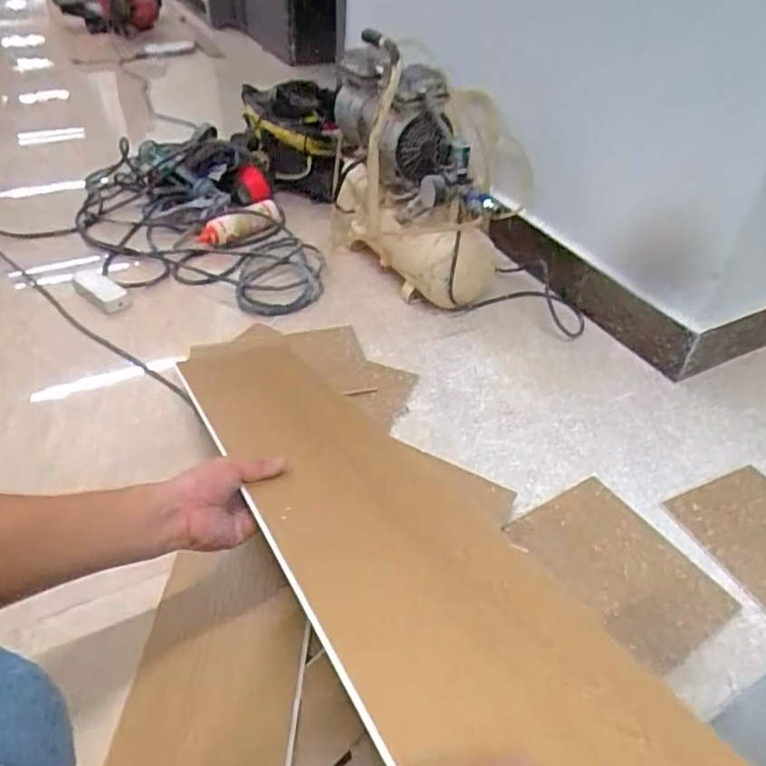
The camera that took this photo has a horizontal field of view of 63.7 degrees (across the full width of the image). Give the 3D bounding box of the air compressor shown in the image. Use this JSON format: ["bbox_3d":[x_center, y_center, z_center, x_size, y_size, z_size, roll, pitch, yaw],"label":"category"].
[{"bbox_3d":[0.054,-0.435,1.235,0.297,0.404,0.507,0,41,-2],"label":"air compressor"}]

